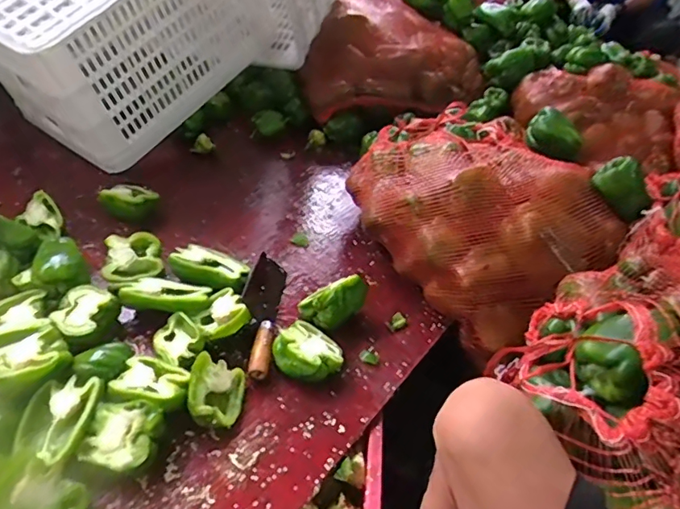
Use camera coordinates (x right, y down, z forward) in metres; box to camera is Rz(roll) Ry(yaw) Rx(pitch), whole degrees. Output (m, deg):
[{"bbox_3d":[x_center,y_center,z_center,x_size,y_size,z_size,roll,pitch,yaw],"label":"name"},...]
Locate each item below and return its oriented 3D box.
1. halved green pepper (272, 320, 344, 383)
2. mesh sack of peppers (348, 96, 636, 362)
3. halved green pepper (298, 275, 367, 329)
[{"bbox_3d":[-0.047,0.141,0.730,0.089,0.042,0.089,17,29,-10],"label":"halved green pepper"},{"bbox_3d":[0.222,-0.072,0.869,0.304,0.199,0.394,-22,48,-29],"label":"mesh sack of peppers"},{"bbox_3d":[-0.012,0.069,0.790,0.091,0.052,0.068,-43,28,-27],"label":"halved green pepper"}]

